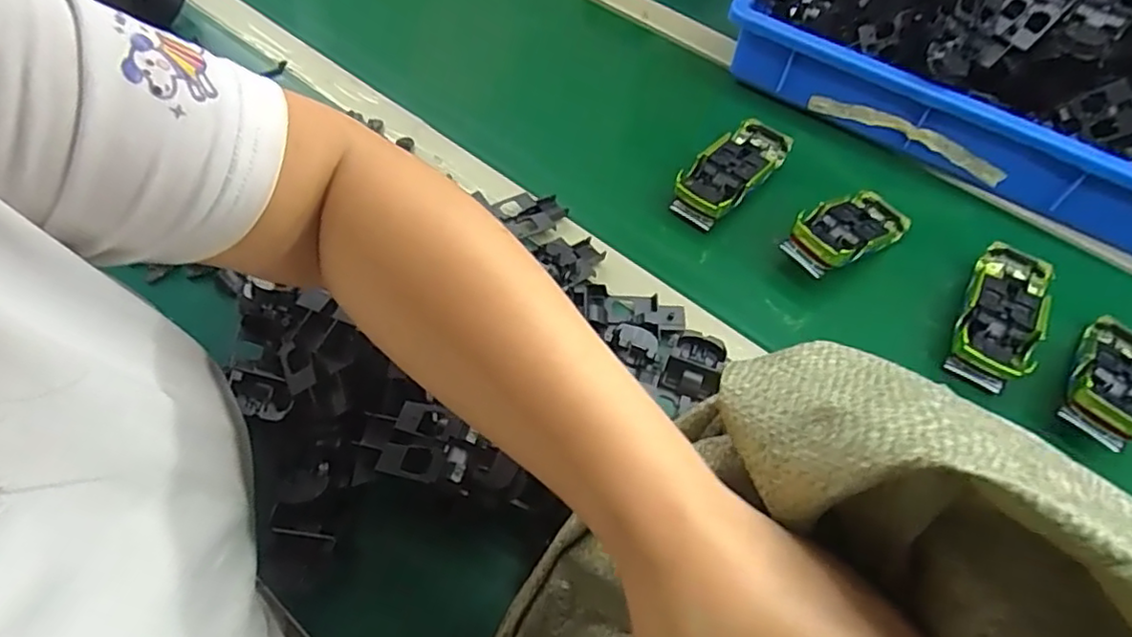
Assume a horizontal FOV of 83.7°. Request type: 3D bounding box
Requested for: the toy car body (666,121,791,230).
[{"bbox_3d":[0.151,-0.134,0.576,0.055,0.030,0.133,36,61,20],"label":"toy car body"}]

